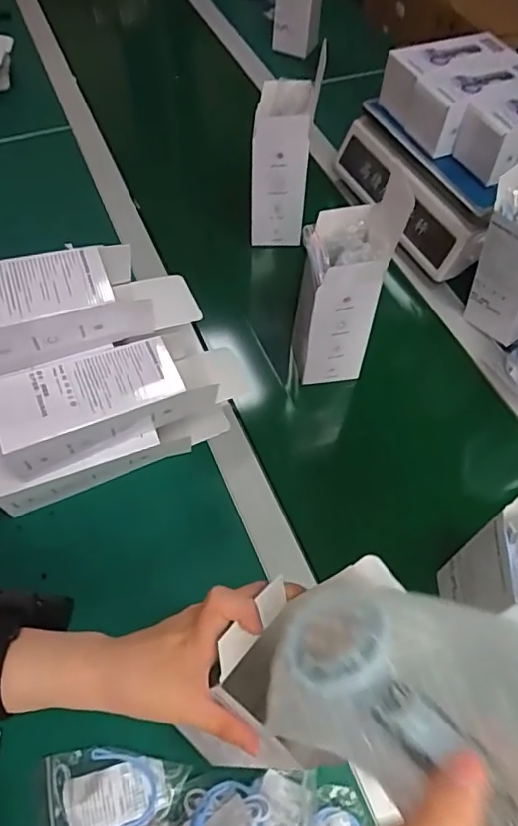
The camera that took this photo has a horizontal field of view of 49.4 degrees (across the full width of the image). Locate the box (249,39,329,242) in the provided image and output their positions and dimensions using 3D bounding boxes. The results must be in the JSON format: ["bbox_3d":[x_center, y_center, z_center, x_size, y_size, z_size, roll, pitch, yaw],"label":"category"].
[{"bbox_3d":[0.032,-0.322,0.745,0.076,0.204,0.063,6,57,3],"label":"box"}]

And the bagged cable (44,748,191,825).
[{"bbox_3d":[-0.114,0.310,0.446,0.108,0.009,0.086,-12,58,-8],"label":"bagged cable"}]

